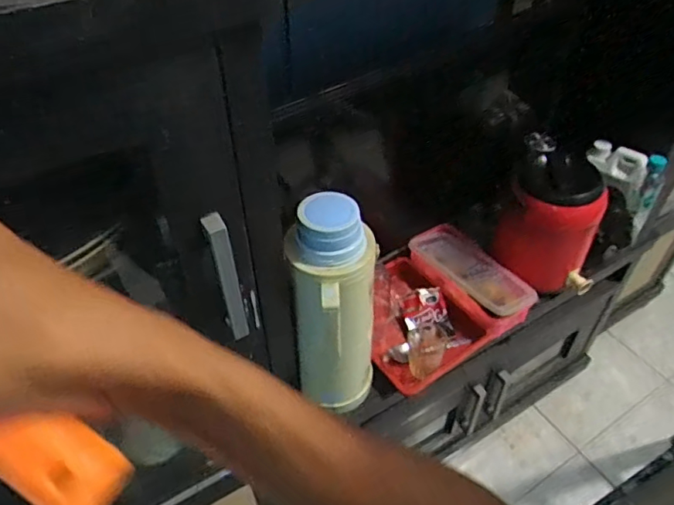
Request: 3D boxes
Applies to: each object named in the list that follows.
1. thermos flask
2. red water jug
[{"bbox_3d":[-0.002,0.103,0.786,0.117,0.382,0.128,0,45,1],"label":"thermos flask"},{"bbox_3d":[0.435,-0.071,1.104,0.177,0.289,0.214,18,48,18],"label":"red water jug"}]

